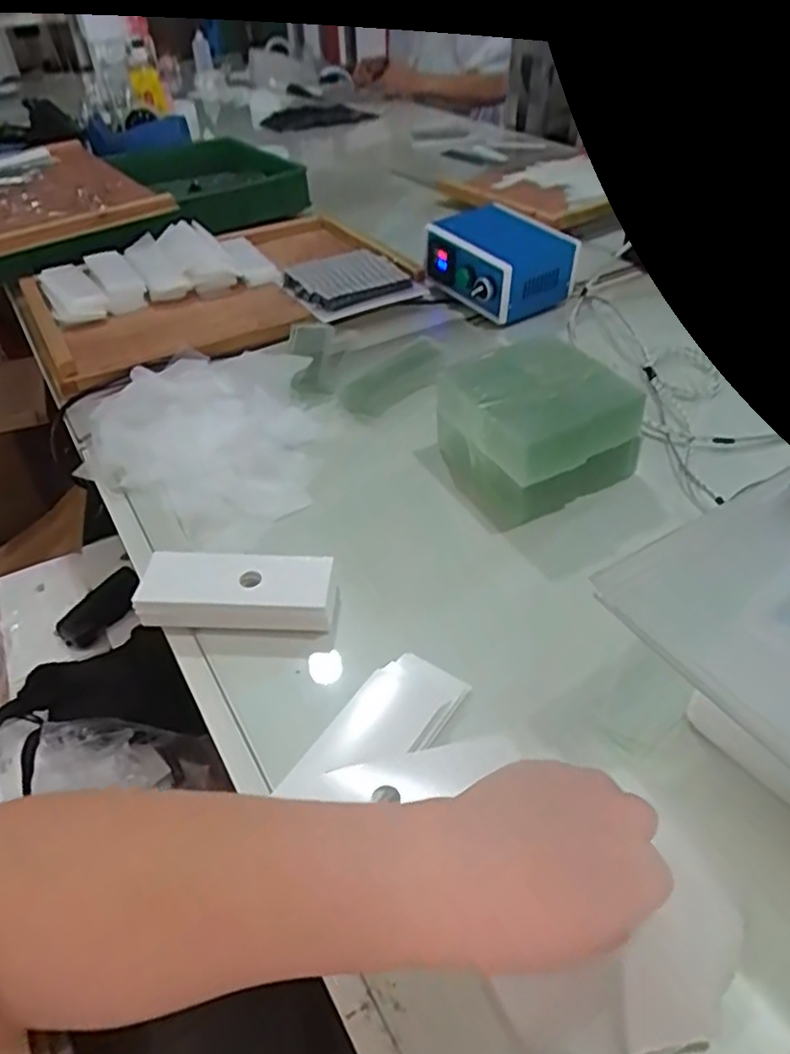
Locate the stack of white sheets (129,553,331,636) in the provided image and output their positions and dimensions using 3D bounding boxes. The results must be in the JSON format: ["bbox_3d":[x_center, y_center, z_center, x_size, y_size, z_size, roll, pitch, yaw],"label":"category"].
[{"bbox_3d":[-0.121,0.050,0.526,0.142,0.034,0.054,1,42,4],"label":"stack of white sheets"}]

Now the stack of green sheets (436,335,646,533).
[{"bbox_3d":[0.125,-0.094,0.627,0.145,0.095,0.138,-22,46,-21],"label":"stack of green sheets"}]

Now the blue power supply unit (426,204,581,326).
[{"bbox_3d":[0.138,-0.355,0.914,0.139,0.087,0.162,-27,47,-25],"label":"blue power supply unit"}]

